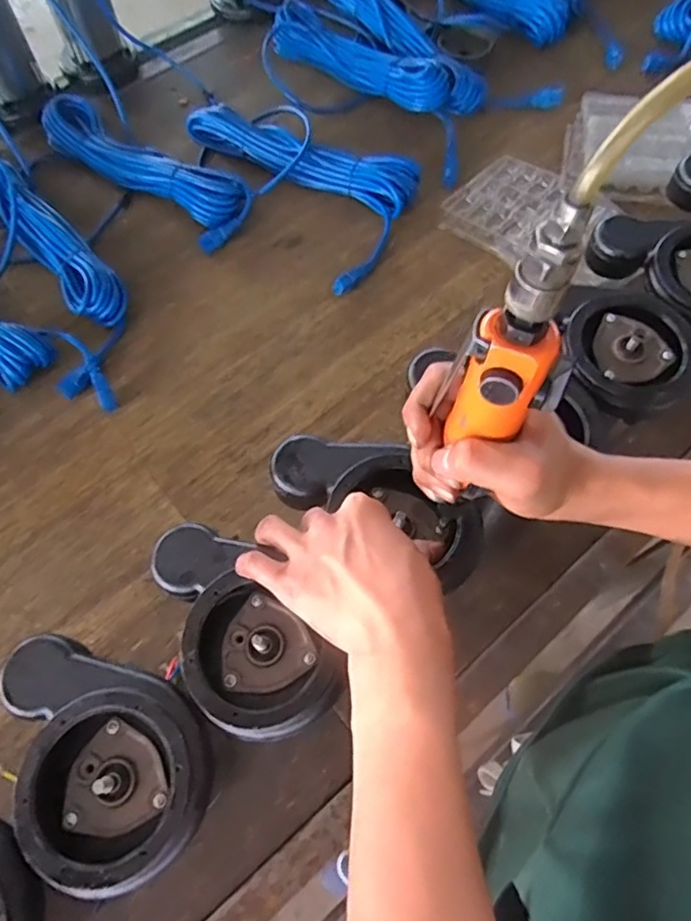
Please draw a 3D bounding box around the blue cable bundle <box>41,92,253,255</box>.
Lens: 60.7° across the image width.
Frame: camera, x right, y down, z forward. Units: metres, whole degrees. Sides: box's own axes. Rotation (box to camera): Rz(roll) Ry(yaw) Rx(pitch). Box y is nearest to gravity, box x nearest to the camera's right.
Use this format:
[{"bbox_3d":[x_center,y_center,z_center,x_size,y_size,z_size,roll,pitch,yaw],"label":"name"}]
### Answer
[{"bbox_3d":[-0.290,-0.423,0.850,0.361,0.063,0.105,35,71,18],"label":"blue cable bundle"}]

